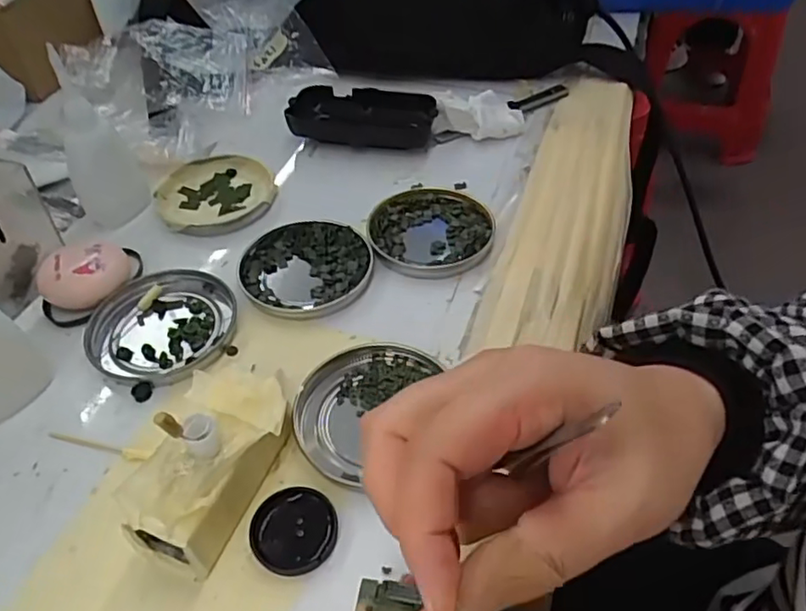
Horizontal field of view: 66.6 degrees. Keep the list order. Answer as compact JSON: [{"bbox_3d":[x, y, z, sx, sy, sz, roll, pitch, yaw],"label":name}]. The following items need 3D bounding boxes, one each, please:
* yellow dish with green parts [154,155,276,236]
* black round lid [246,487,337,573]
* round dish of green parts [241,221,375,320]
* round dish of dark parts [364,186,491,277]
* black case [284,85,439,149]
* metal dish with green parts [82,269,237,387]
[{"bbox_3d":[-0.129,-0.077,0.425,0.077,0.013,0.074,-1,47,1],"label":"yellow dish with green parts"},{"bbox_3d":[-0.046,0.095,0.260,0.035,0.006,0.035,-1,47,1],"label":"black round lid"},{"bbox_3d":[-0.059,-0.023,0.370,0.077,0.008,0.075,-1,47,1],"label":"round dish of green parts"},{"bbox_3d":[0.017,-0.050,0.390,0.080,0.007,0.078,-1,47,1],"label":"round dish of dark parts"},{"bbox_3d":[-0.032,-0.144,0.473,0.111,0.024,0.048,5,47,8],"label":"black case"},{"bbox_3d":[-0.136,0.012,0.343,0.075,0.009,0.079,-1,47,1],"label":"metal dish with green parts"}]

